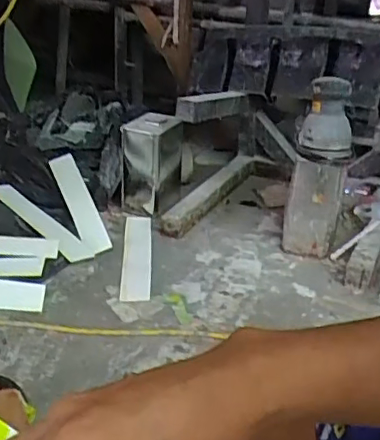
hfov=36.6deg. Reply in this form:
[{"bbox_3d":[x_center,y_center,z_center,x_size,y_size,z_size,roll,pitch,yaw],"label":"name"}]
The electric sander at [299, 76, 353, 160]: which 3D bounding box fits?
[{"bbox_3d":[0.298,-0.224,1.238,0.115,0.156,0.118,8,28,11],"label":"electric sander"}]

